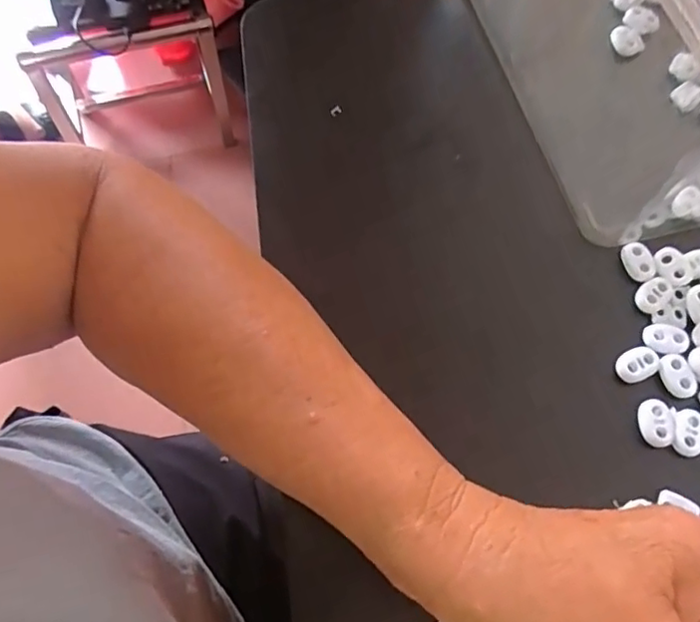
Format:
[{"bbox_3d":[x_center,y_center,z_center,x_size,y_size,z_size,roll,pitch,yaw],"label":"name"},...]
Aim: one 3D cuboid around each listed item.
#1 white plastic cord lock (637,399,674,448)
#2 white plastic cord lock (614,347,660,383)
[{"bbox_3d":[0.148,0.054,0.283,0.016,0.004,0.022,9,66,2],"label":"white plastic cord lock"},{"bbox_3d":[0.145,0.027,0.296,0.023,0.005,0.015,-22,69,-11],"label":"white plastic cord lock"}]

